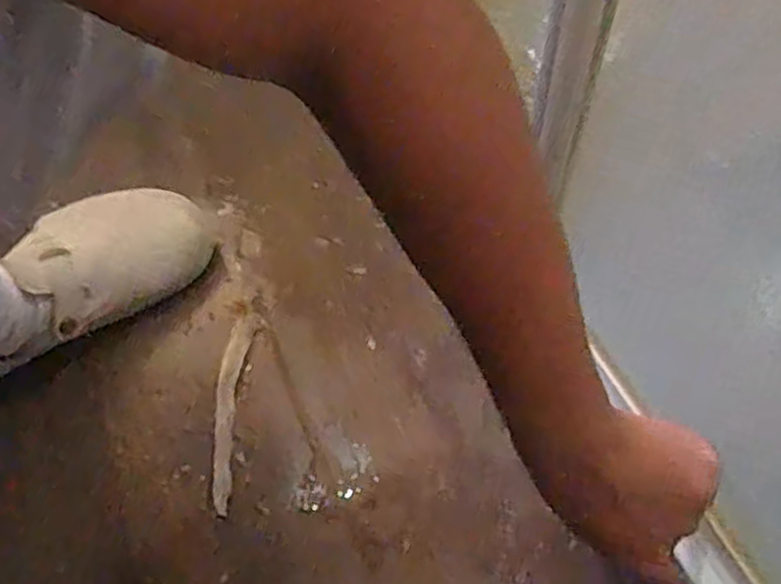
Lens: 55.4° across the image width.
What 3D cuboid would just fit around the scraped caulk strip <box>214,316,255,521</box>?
[{"bbox_3d":[-0.110,0.079,0.502,0.020,0.004,0.139,1,58,3],"label":"scraped caulk strip"}]

